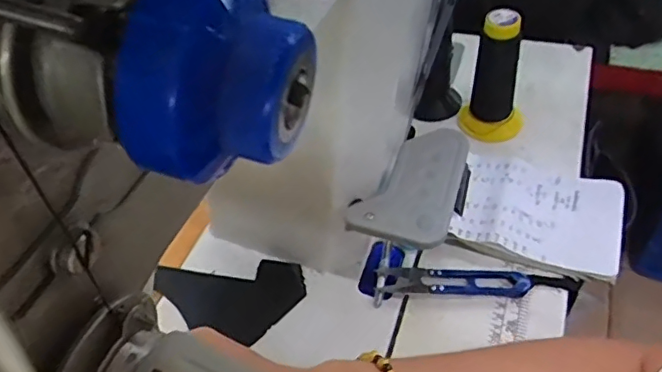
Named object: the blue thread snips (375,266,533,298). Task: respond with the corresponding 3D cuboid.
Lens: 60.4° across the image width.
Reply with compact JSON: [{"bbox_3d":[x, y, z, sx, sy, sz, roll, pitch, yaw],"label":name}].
[{"bbox_3d":[0.099,0.076,0.459,0.120,0.008,0.027,2,50,4],"label":"blue thread snips"}]

